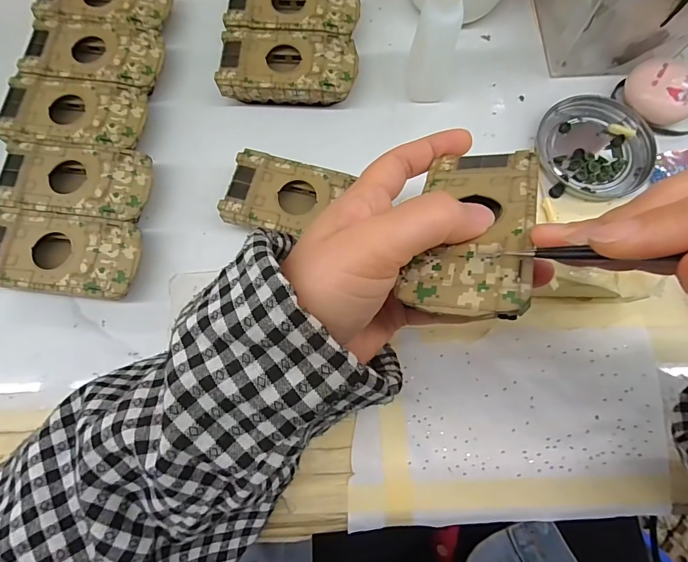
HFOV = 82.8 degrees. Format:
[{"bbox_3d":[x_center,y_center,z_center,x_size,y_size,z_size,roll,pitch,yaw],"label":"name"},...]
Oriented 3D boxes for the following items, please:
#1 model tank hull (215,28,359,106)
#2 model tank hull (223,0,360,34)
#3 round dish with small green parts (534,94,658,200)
[{"bbox_3d":[-0.039,-0.154,0.287,0.095,0.025,0.051,4,76,2],"label":"model tank hull"},{"bbox_3d":[-0.037,-0.204,0.300,0.095,0.025,0.048,3,76,2],"label":"model tank hull"},{"bbox_3d":[0.177,-0.096,0.277,0.075,0.008,0.076,0,76,1],"label":"round dish with small green parts"}]

